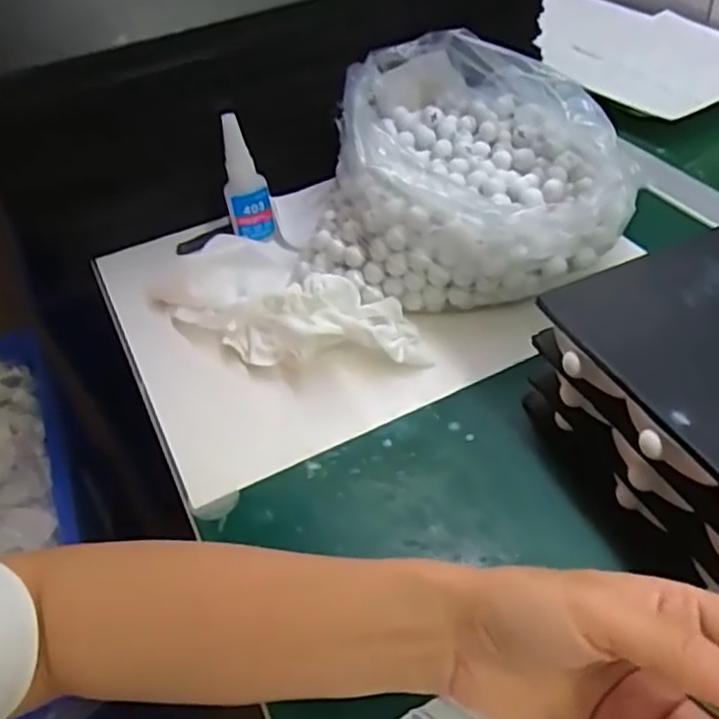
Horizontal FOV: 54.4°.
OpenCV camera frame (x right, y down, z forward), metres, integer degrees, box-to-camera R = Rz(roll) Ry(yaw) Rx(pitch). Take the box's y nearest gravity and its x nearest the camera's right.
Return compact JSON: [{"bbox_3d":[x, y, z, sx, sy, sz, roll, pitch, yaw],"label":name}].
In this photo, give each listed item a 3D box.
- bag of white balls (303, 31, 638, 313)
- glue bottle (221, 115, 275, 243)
[{"bbox_3d":[0.076,-0.139,0.522,0.208,0.118,0.230,2,44,8],"label":"bag of white balls"},{"bbox_3d":[-0.090,-0.138,0.546,0.032,0.107,0.024,-7,45,0],"label":"glue bottle"}]

